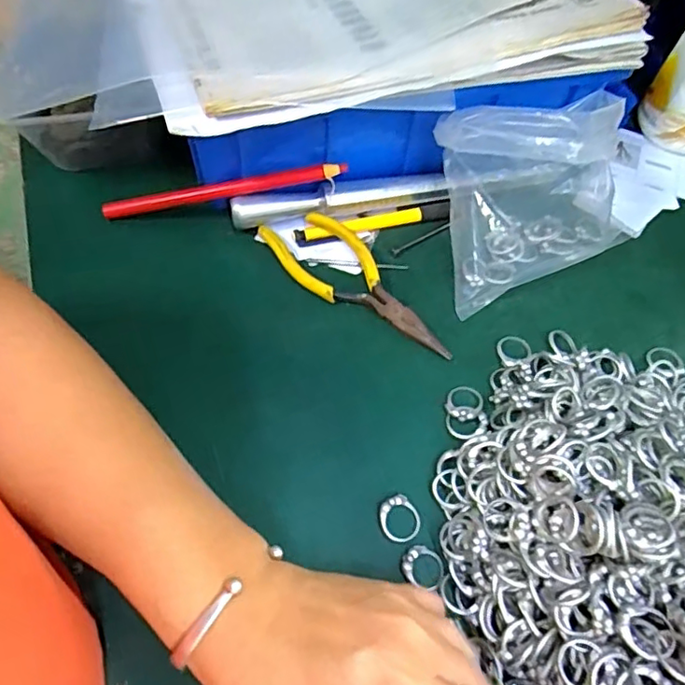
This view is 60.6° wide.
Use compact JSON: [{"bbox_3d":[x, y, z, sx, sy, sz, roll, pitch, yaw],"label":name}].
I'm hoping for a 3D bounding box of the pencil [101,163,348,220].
[{"bbox_3d":[-0.078,-0.097,0.374,0.160,0.013,0.008,-7,61,11],"label":"pencil"}]

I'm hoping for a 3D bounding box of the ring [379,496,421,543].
[{"bbox_3d":[0.030,0.092,0.306,0.021,0.004,0.023,2,62,-3],"label":"ring"}]

